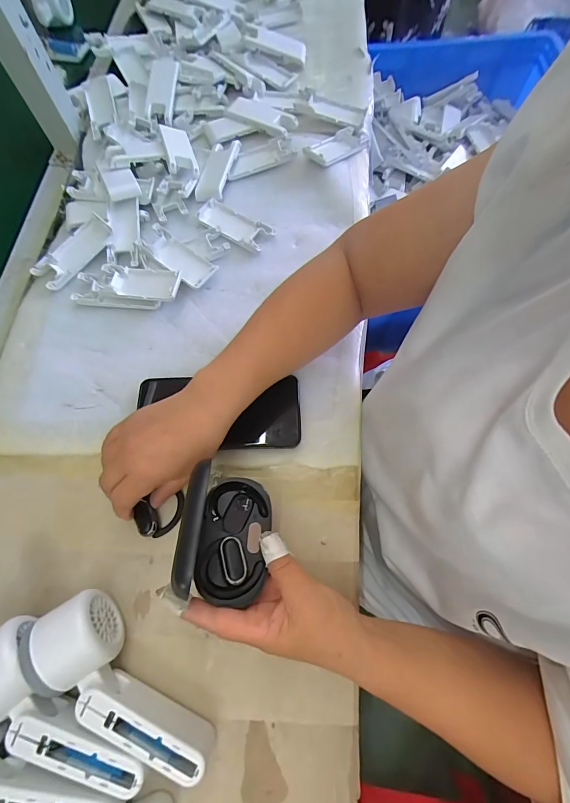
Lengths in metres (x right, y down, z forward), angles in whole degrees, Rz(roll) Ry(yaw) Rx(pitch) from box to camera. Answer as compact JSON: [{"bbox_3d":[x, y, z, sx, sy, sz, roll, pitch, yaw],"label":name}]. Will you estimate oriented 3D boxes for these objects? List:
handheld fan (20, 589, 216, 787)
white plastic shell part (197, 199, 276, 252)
[{"bbox_3d":[-0.132,0.224,0.286,0.061,0.050,0.164,-43,74,-14],"label":"handheld fan"},{"bbox_3d":[-0.065,-0.226,0.474,0.103,0.013,0.042,34,73,12],"label":"white plastic shell part"}]

